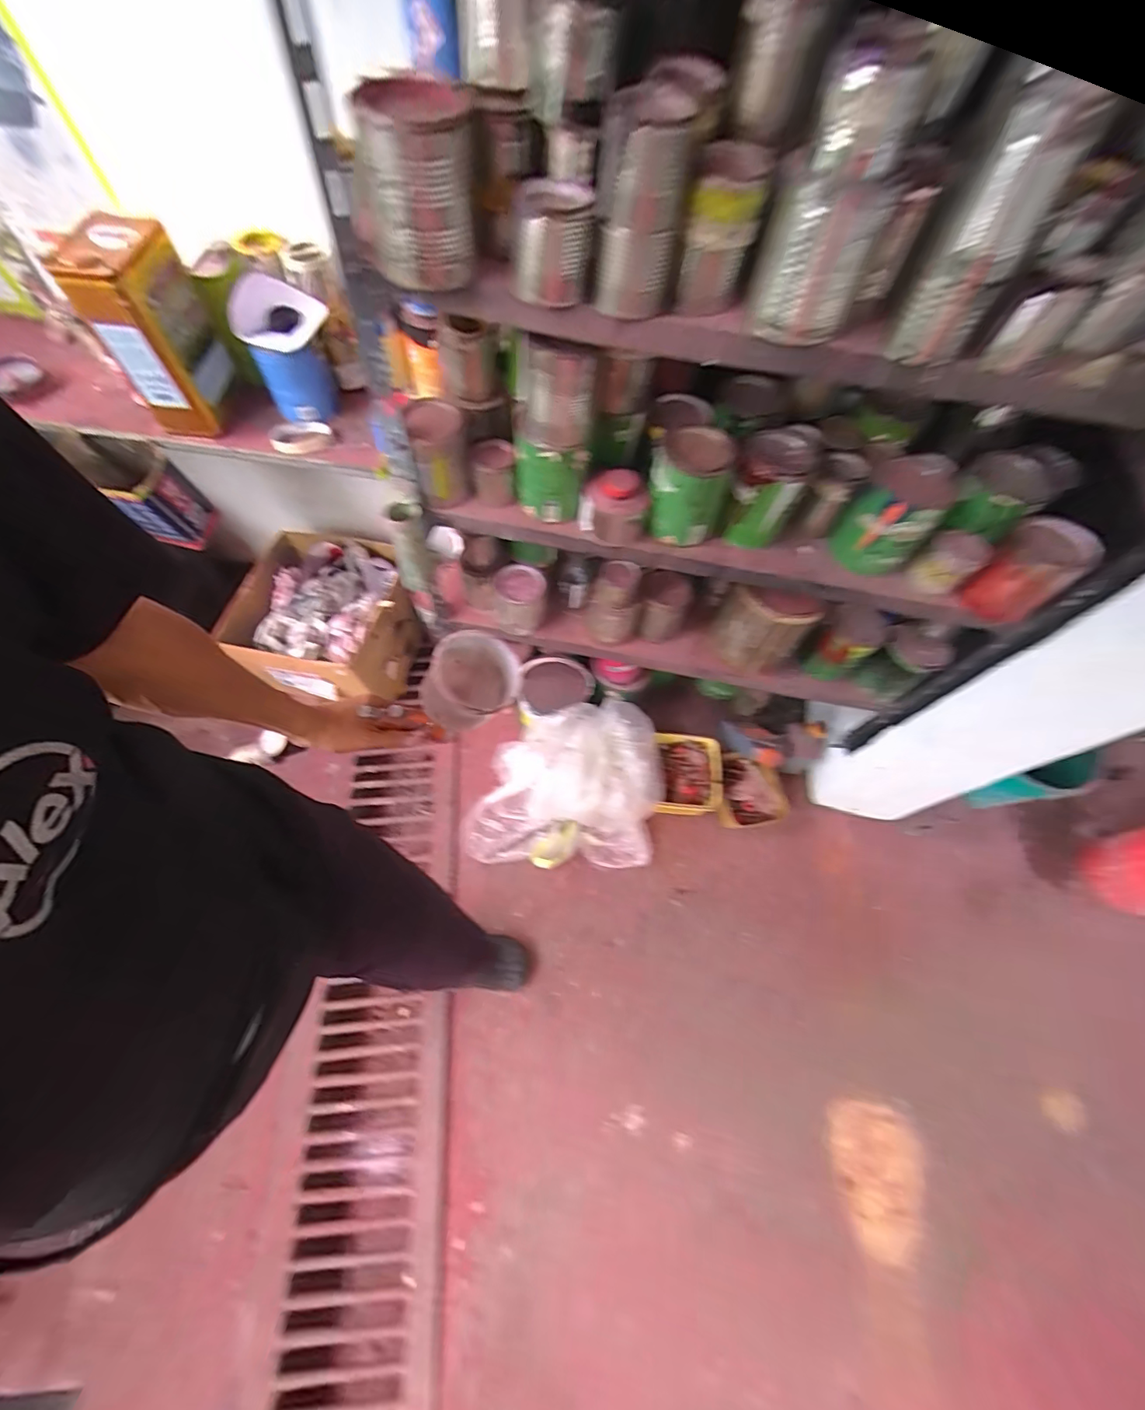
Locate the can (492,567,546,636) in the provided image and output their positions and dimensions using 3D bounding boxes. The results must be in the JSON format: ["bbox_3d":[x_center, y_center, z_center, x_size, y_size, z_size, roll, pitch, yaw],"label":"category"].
[{"bbox_3d":[-0.102,-0.207,0.985,0.092,0.107,0.089,2,64,-4],"label":"can"}]

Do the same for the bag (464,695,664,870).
[{"bbox_3d":[-0.017,0.190,1.206,0.447,0.188,0.359,1,66,-2],"label":"bag"}]

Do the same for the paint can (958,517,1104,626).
[{"bbox_3d":[0.635,-0.186,0.701,0.095,0.121,0.099,2,64,-4],"label":"paint can"}]

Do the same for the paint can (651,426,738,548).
[{"bbox_3d":[0.164,-0.315,0.724,0.105,0.123,0.102,15,64,3],"label":"paint can"}]

